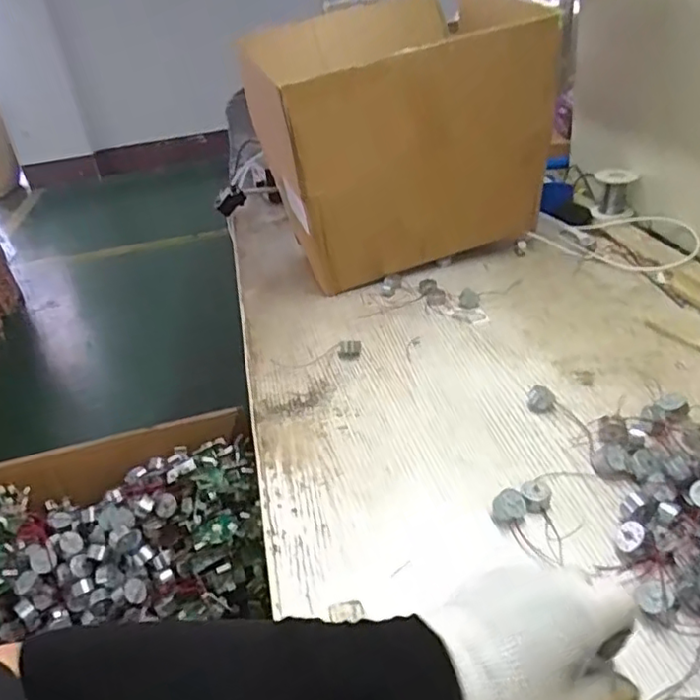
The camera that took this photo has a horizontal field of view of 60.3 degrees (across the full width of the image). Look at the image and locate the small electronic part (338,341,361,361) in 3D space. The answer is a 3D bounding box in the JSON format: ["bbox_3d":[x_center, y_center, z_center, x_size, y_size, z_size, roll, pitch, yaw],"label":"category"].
[{"bbox_3d":[-0.001,0.001,0.713,0.026,0.014,0.024,-3,33,5],"label":"small electronic part"}]

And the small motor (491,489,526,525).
[{"bbox_3d":[0.128,0.126,0.485,0.024,0.010,0.028,21,79,8],"label":"small motor"}]

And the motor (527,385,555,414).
[{"bbox_3d":[0.191,0.048,0.601,0.025,0.018,0.024,8,35,21],"label":"motor"}]

